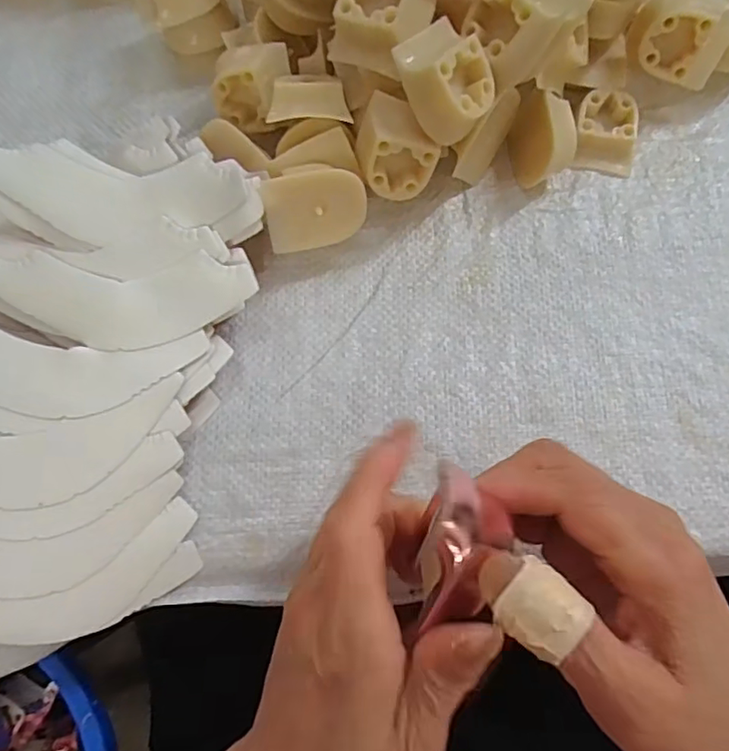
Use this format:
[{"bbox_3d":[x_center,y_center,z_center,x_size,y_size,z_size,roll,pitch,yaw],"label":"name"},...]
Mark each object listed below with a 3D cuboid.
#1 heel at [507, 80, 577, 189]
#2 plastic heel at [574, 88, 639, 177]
[{"bbox_3d":[0.091,-0.122,0.284,0.023,0.038,0.044,-12,76,-1],"label":"heel"},{"bbox_3d":[0.128,-0.128,0.295,0.031,0.017,0.041,3,76,2],"label":"plastic heel"}]

